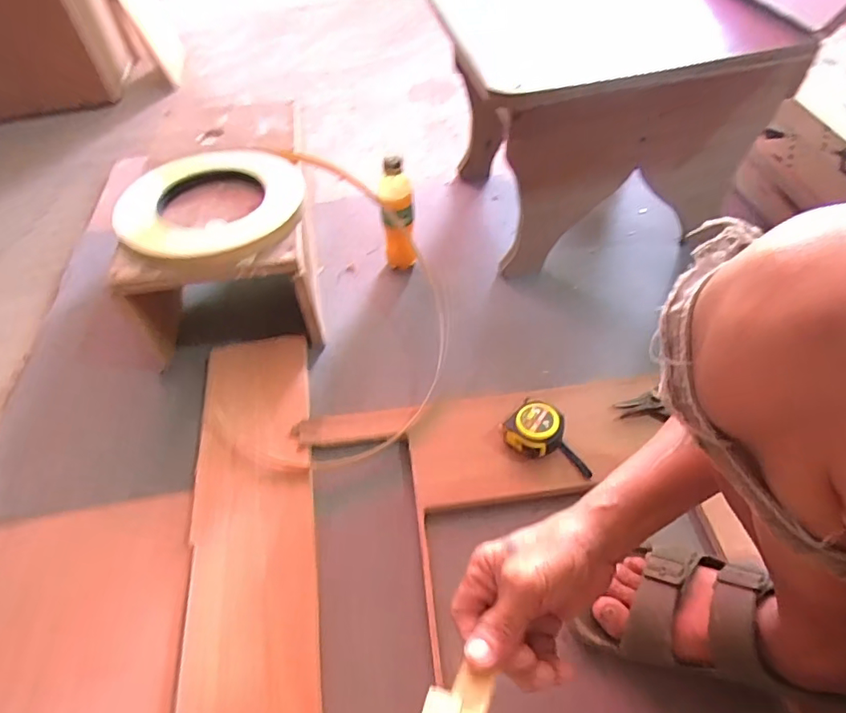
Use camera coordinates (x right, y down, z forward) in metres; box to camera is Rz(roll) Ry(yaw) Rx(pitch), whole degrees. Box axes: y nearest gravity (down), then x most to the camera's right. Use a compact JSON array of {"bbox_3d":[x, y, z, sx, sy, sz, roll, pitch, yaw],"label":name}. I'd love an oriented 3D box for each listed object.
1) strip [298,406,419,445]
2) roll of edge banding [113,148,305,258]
[{"bbox_3d":[-0.085,0.089,0.680,0.151,0.013,0.037,-5,49,1],"label":"strip"},{"bbox_3d":[-0.298,-0.229,0.748,0.244,0.023,0.283,-10,49,-4],"label":"roll of edge banding"}]

